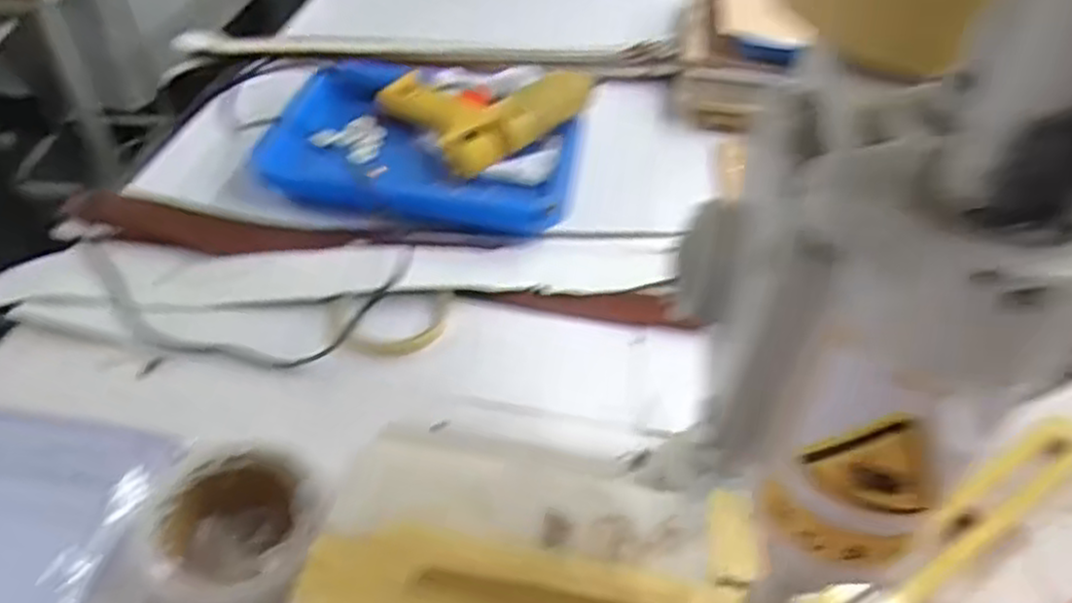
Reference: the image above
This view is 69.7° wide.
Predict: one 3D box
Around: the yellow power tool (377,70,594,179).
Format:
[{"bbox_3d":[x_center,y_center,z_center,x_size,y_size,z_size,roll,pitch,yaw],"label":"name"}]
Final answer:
[{"bbox_3d":[-0.049,-0.198,0.772,0.160,0.067,0.161,-25,52,-29],"label":"yellow power tool"}]

